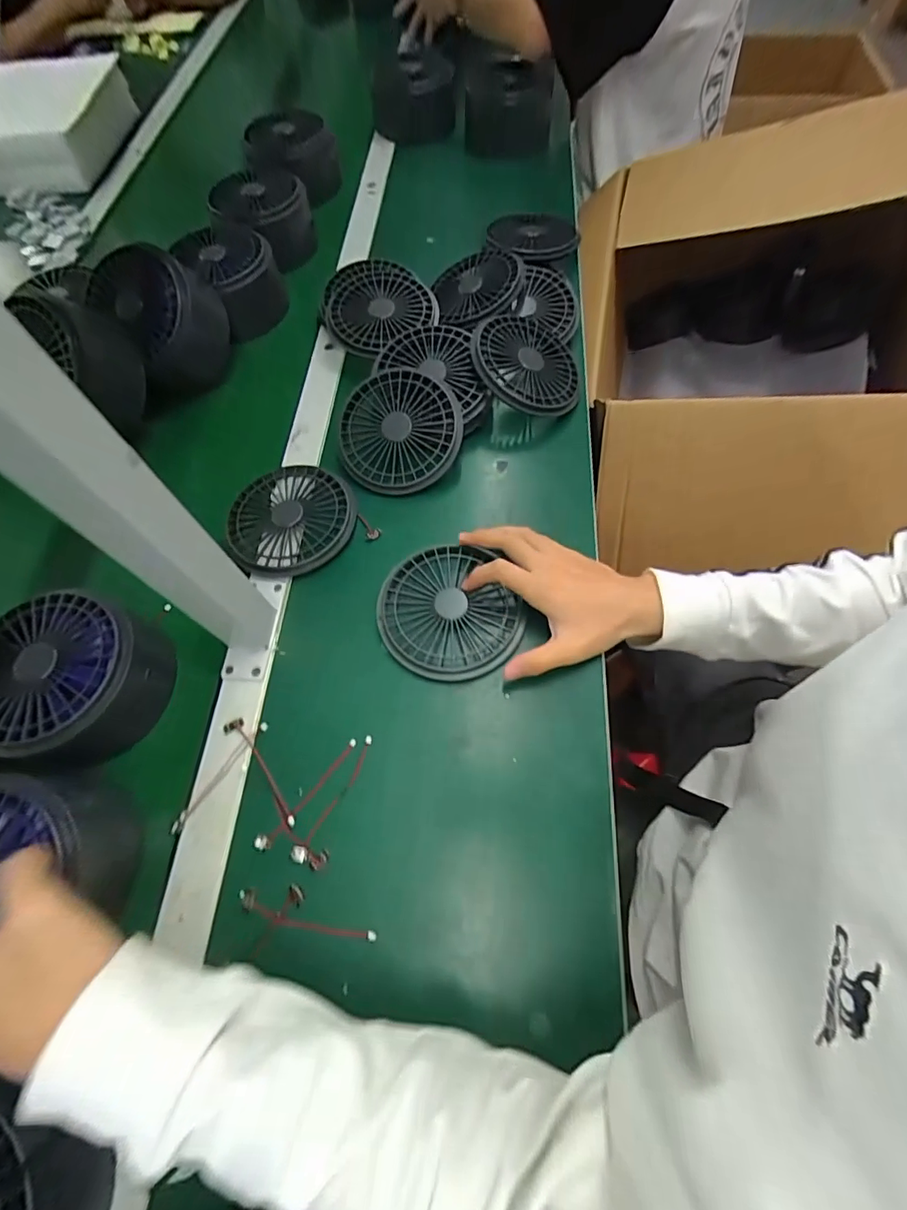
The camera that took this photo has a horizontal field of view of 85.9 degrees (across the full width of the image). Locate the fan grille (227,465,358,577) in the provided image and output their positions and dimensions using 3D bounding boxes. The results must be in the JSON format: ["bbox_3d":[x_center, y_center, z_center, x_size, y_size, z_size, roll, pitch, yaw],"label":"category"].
[{"bbox_3d":[-0.165,-0.090,0.503,0.124,0.022,0.128,-9,64,-6],"label":"fan grille"}]

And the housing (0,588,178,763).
[{"bbox_3d":[-0.327,0.061,0.423,0.120,0.086,0.133,26,65,11],"label":"housing"}]

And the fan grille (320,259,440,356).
[{"bbox_3d":[-0.098,-0.378,0.608,0.131,0.026,0.157,-25,67,-10],"label":"fan grille"}]

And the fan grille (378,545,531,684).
[{"bbox_3d":[-0.005,0.005,0.448,0.126,0.015,0.124,1,63,-1],"label":"fan grille"}]

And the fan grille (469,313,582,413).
[{"bbox_3d":[0.081,-0.274,0.550,0.123,0.013,0.133,-3,69,-20],"label":"fan grille"}]

